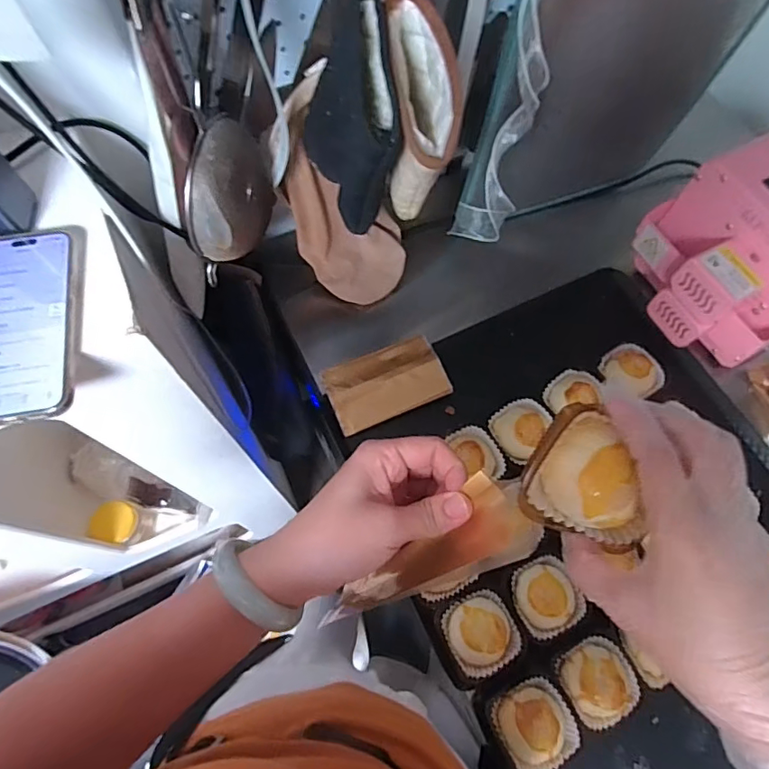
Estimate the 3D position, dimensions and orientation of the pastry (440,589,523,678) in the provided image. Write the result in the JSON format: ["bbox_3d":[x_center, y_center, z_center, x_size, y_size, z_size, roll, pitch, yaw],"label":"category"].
[{"bbox_3d":[0.094,0.235,0.492,0.064,0.024,0.070,-21,70,-10],"label":"pastry"}]

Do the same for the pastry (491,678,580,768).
[{"bbox_3d":[0.138,0.311,0.474,0.068,0.040,0.066,1,68,-2],"label":"pastry"}]

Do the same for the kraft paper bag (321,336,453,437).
[{"bbox_3d":[0.002,-0.002,0.614,0.136,0.019,0.079,-22,71,-10],"label":"kraft paper bag"}]

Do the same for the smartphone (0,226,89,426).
[{"bbox_3d":[-0.277,-0.051,0.400,0.082,0.011,0.165,-9,69,-5],"label":"smartphone"}]

